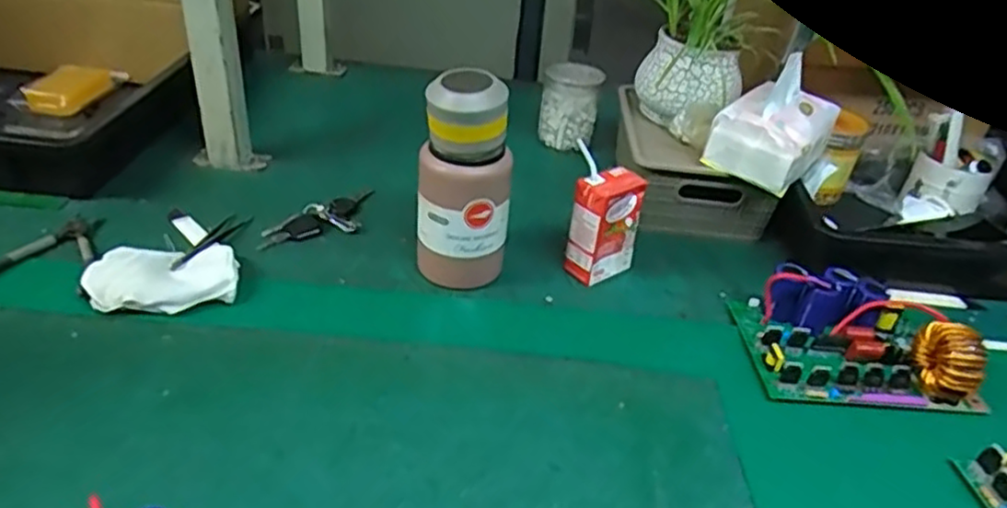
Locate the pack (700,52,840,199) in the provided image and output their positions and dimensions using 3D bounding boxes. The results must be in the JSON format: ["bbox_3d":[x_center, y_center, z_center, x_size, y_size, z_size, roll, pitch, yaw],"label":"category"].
[{"bbox_3d":[0.301,-0.148,0.763,0.097,0.105,0.128,30,41,30],"label":"pack"}]

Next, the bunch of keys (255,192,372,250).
[{"bbox_3d":[-0.195,-0.042,0.770,0.057,0.019,0.159,29,41,32],"label":"bunch of keys"}]

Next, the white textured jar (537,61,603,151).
[{"bbox_3d":[0.094,-0.213,0.982,0.079,0.098,0.087,10,34,8],"label":"white textured jar"}]

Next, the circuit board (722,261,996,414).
[{"bbox_3d":[0.325,0.072,0.643,0.192,0.060,0.140,4,34,-1],"label":"circuit board"}]

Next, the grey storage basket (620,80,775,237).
[{"bbox_3d":[0.227,-0.103,0.861,0.159,0.092,0.197,5,34,-1],"label":"grey storage basket"}]

